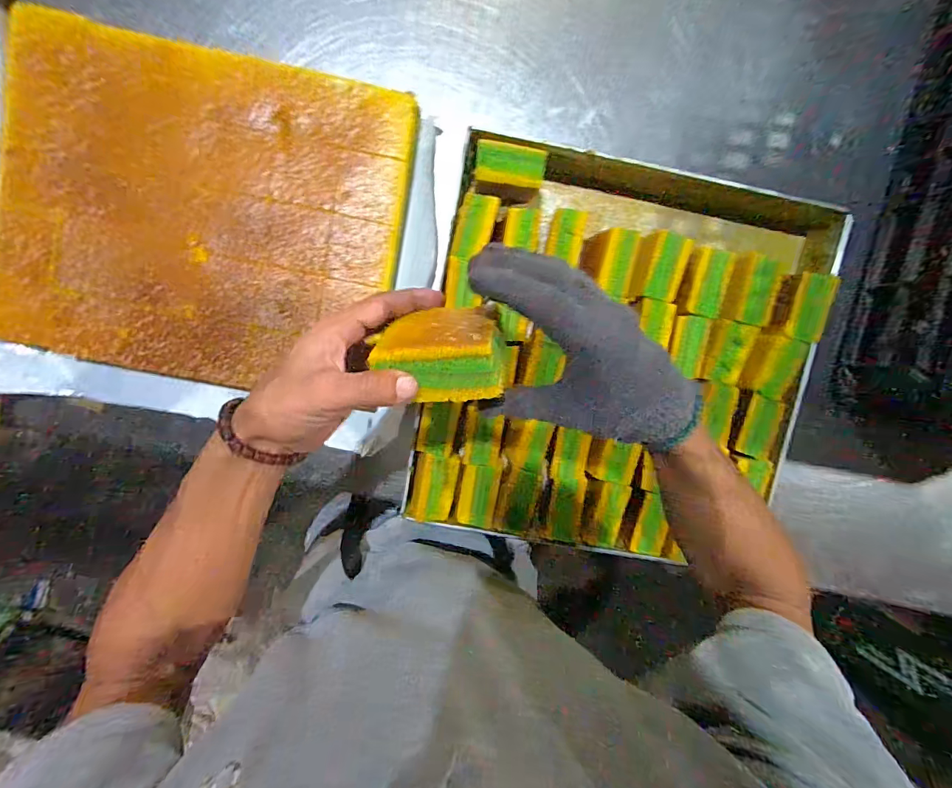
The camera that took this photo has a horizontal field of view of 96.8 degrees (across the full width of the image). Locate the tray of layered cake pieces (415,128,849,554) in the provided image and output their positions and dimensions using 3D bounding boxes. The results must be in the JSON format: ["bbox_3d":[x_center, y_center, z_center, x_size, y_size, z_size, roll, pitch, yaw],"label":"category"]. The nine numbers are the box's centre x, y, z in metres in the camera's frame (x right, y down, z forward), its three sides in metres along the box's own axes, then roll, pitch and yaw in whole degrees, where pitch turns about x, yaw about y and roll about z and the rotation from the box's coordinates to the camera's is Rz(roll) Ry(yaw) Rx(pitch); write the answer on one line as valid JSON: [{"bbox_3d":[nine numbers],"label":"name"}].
[{"bbox_3d":[0.167,-0.048,0.518,0.438,0.093,0.473,11,95,-5],"label":"tray of layered cake pieces"}]

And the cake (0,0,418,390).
[{"bbox_3d":[-0.304,-0.199,0.485,0.419,0.055,0.352,11,95,-5],"label":"cake"}]

